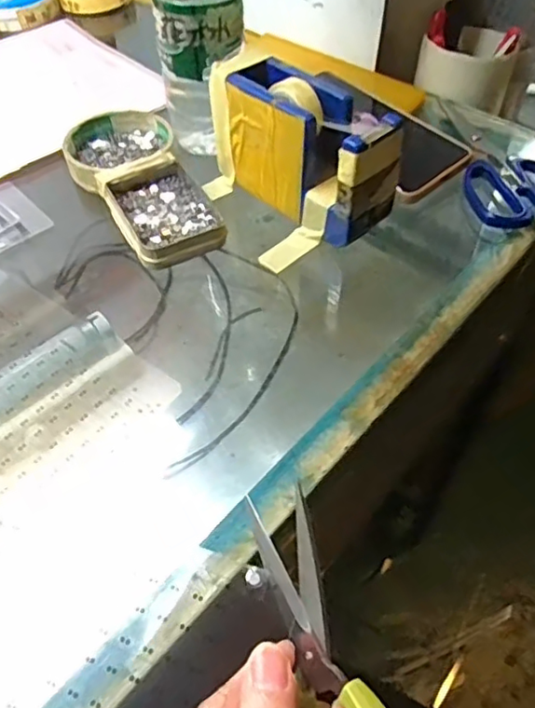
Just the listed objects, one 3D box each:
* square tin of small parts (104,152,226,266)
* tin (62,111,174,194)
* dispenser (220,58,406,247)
[{"bbox_3d":[-0.072,-0.101,0.411,0.066,0.016,0.093,-21,54,-15],"label":"square tin of small parts"},{"bbox_3d":[-0.114,-0.159,0.457,0.080,0.018,0.080,0,52,0],"label":"tin"},{"bbox_3d":[0.023,-0.136,0.397,0.050,0.079,0.130,-38,60,-26],"label":"dispenser"}]

